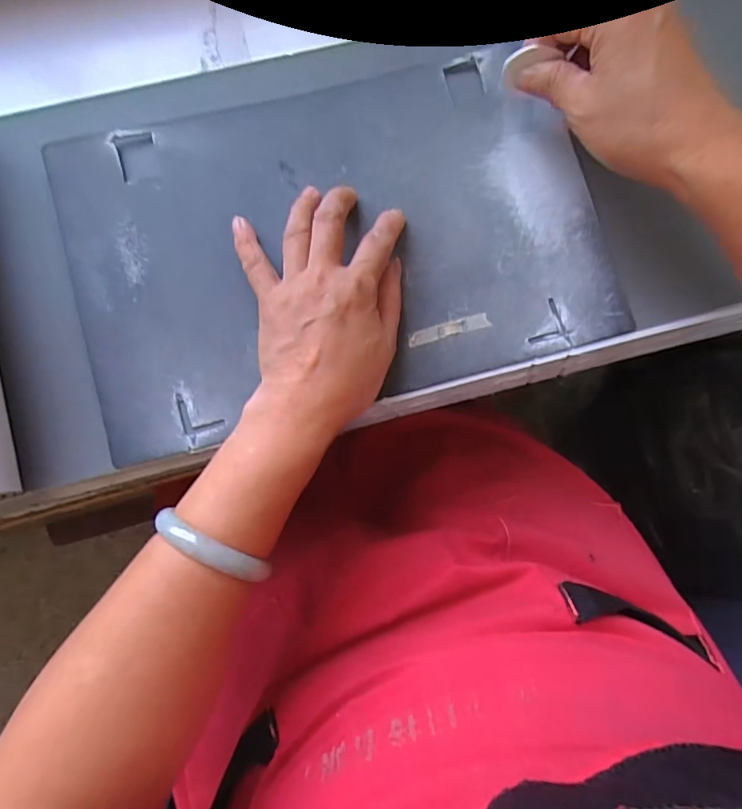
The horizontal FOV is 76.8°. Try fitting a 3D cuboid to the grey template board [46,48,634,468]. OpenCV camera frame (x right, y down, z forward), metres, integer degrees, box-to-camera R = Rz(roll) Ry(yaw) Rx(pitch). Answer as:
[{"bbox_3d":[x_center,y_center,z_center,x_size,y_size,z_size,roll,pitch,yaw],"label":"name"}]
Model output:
[{"bbox_3d":[-0.023,-0.114,0.319,0.347,0.011,0.225,-15,86,-5],"label":"grey template board"}]

